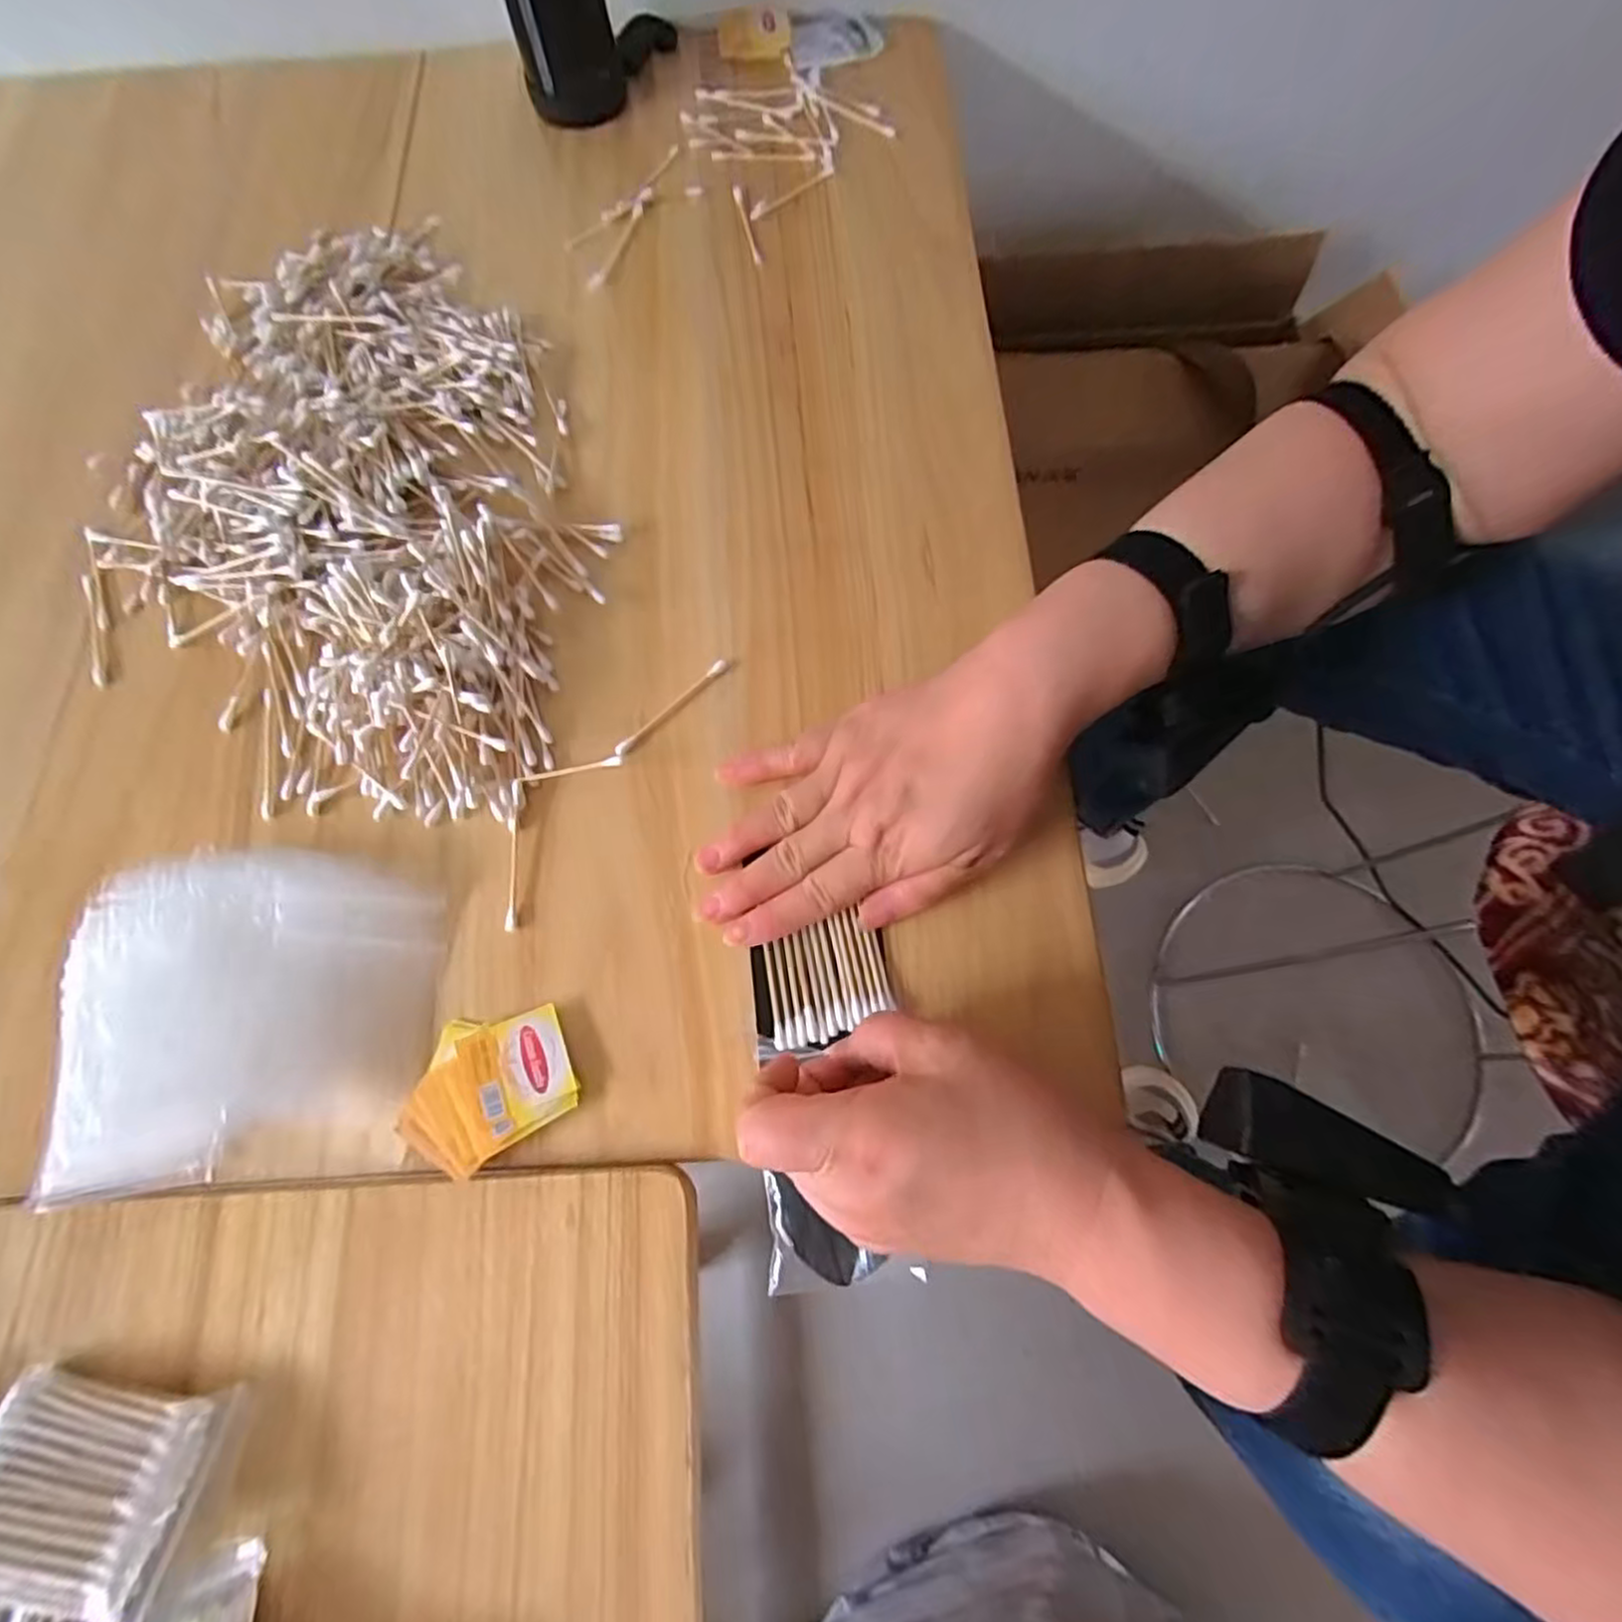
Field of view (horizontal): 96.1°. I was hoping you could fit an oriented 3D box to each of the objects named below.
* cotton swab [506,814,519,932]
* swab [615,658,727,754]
[{"bbox_3d":[-0.142,0.029,0.345,0.006,0.006,0.055,-7,71,-2],"label":"cotton swab"},{"bbox_3d":[-0.071,-0.054,0.372,0.073,0.004,0.007,-42,75,-13],"label":"swab"}]

